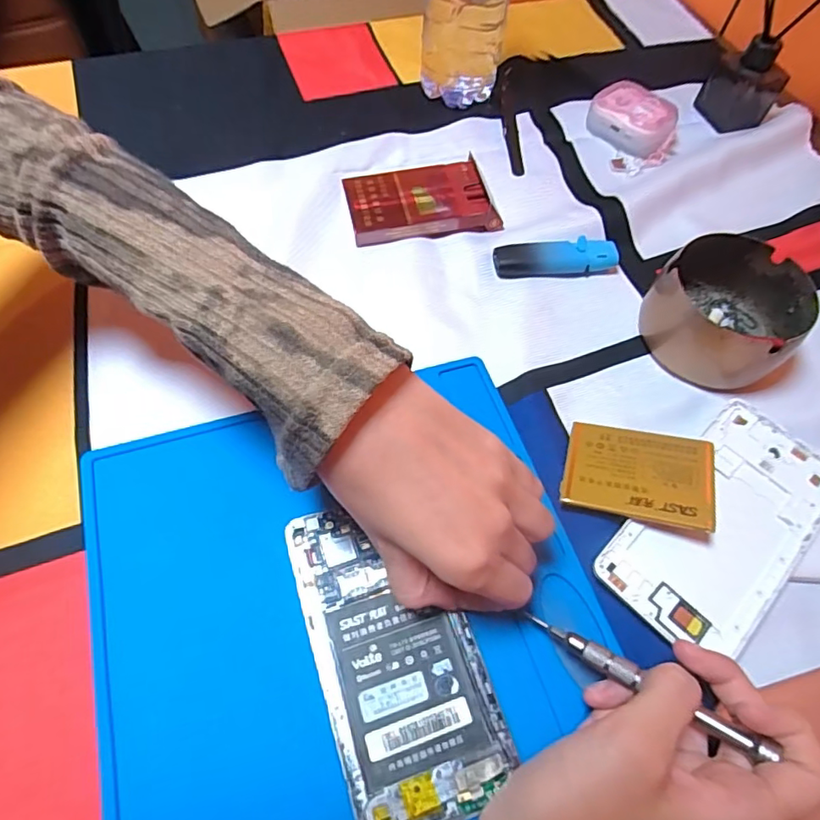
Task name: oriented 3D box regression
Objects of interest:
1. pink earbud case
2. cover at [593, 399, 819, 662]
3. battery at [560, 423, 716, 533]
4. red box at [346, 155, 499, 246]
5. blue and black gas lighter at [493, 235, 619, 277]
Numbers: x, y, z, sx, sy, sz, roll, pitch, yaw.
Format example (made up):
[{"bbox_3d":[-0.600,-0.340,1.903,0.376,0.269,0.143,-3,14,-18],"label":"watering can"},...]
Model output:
[{"bbox_3d":[0.182,-0.238,0.455,0.067,0.028,0.046,33,64,15],"label":"pink earbud case"},{"bbox_3d":[0.165,0.059,0.289,0.144,0.009,0.072,-39,70,-22],"label":"cover"},{"bbox_3d":[0.121,0.033,0.294,0.073,0.004,0.054,8,53,18],"label":"battery"},{"bbox_3d":[0.007,-0.149,0.395,0.099,0.017,0.058,-8,61,-8],"label":"red box"},{"bbox_3d":[0.100,-0.104,0.379,0.084,0.012,0.021,-5,61,-6],"label":"blue and black gas lighter"}]

